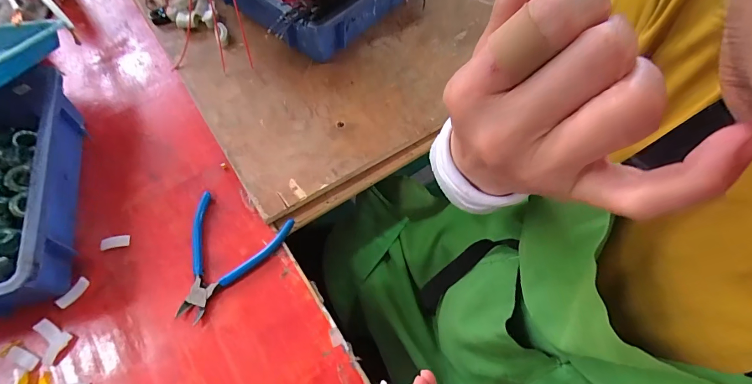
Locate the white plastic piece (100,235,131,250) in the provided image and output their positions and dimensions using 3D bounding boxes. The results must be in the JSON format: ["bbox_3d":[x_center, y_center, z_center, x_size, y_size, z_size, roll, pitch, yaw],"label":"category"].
[{"bbox_3d":[-0.308,0.059,0.430,0.031,0.004,0.014,-12,64,-7],"label":"white plastic piece"}]

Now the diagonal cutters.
[{"bbox_3d":[-0.178,0.075,0.419,0.113,0.018,0.137,18,64,8],"label":"diagonal cutters"}]

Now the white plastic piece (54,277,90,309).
[{"bbox_3d":[-0.333,0.112,0.404,0.014,0.006,0.035,28,66,13],"label":"white plastic piece"}]

